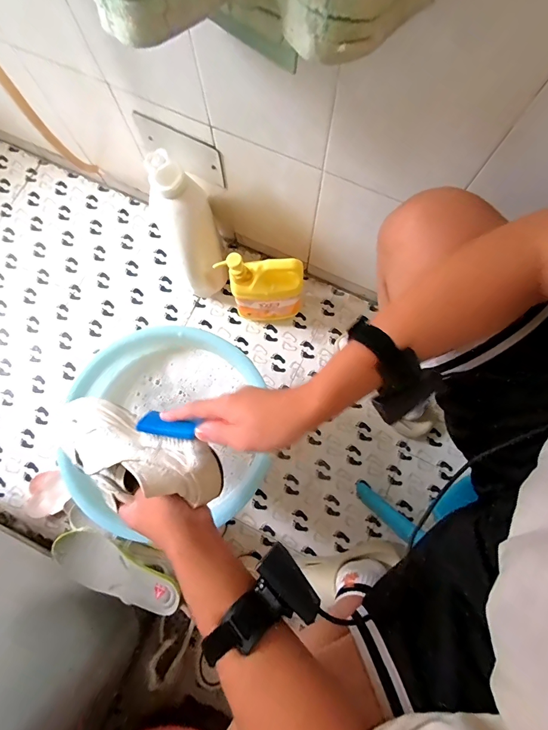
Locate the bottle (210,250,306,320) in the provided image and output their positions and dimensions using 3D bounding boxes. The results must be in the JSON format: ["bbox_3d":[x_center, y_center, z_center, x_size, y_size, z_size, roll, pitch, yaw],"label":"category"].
[{"bbox_3d":[-0.022,-0.157,0.758,0.163,0.258,0.065,5,78,0],"label":"bottle"}]

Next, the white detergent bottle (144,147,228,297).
[{"bbox_3d":[-0.160,-0.269,0.686,0.115,0.290,0.097,-28,52,-5],"label":"white detergent bottle"}]

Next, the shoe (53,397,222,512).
[{"bbox_3d":[-0.178,0.107,0.399,0.223,0.072,0.097,17,79,18],"label":"shoe"}]

